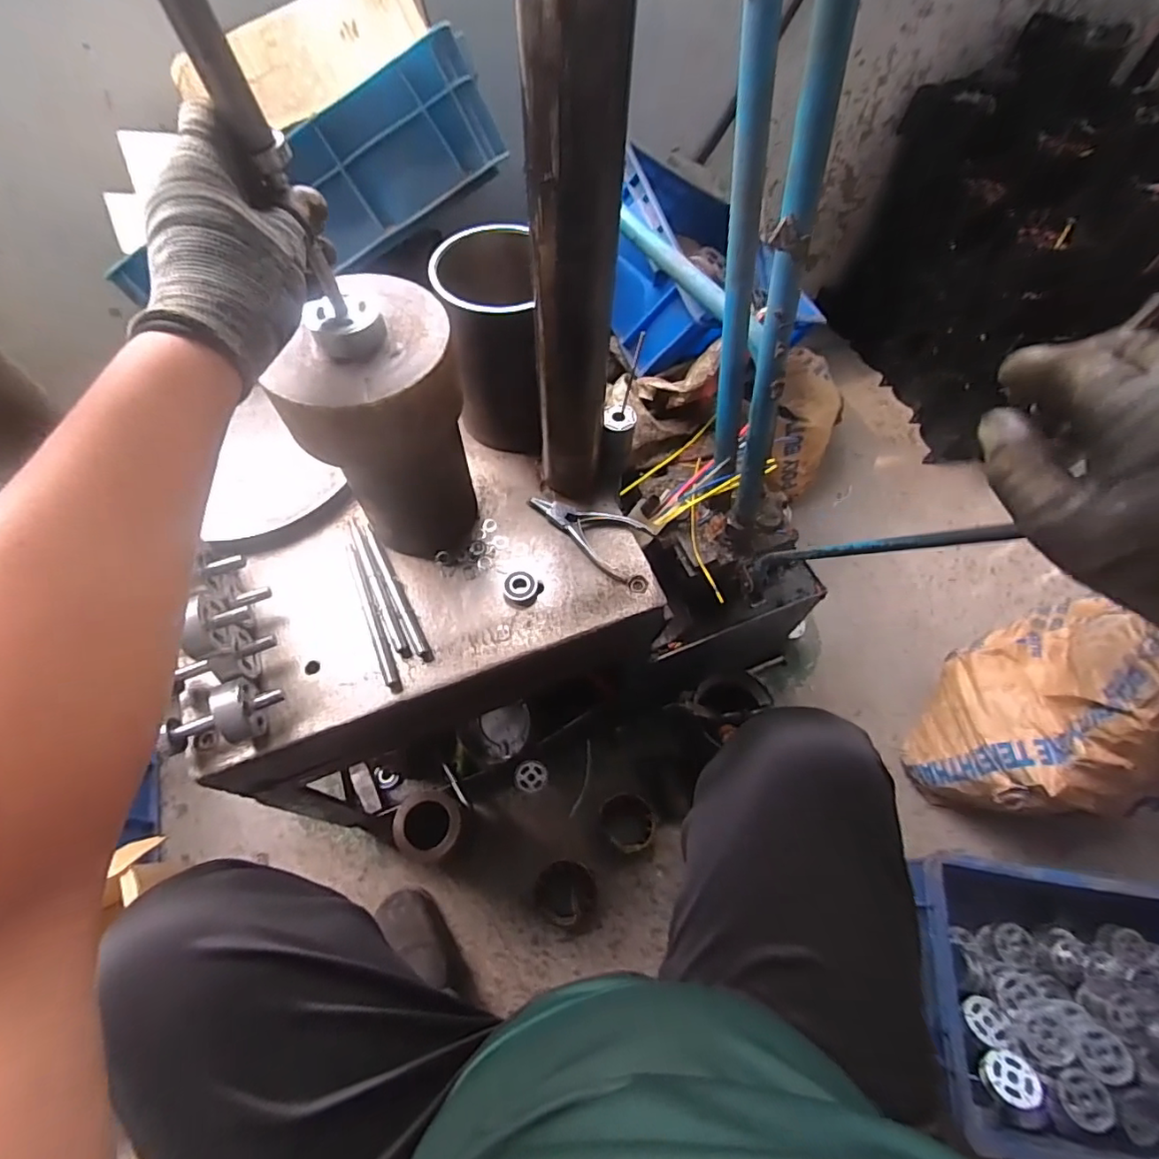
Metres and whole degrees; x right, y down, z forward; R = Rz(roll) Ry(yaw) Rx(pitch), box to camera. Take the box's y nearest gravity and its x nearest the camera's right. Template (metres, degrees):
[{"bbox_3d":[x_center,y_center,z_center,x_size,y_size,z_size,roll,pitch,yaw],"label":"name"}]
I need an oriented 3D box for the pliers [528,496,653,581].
[{"bbox_3d":[0.006,-0.055,0.595,0.130,0.012,0.069,27,64,13],"label":"pliers"}]

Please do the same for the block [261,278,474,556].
[{"bbox_3d":[-0.170,-0.127,0.513,0.138,0.218,0.131,-8,62,-5],"label":"block"}]

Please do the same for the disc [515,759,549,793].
[{"bbox_3d":[-0.078,0.319,0.903,0.052,0.006,0.050,0,80,2],"label":"disc"}]

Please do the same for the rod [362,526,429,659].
[{"bbox_3d":[-0.184,0.011,0.557,0.011,0.013,0.165,-25,65,-14],"label":"rod"}]

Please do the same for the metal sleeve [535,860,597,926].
[{"bbox_3d":[-0.021,0.460,0.817,0.088,0.046,0.085,-7,62,-5],"label":"metal sleeve"}]

